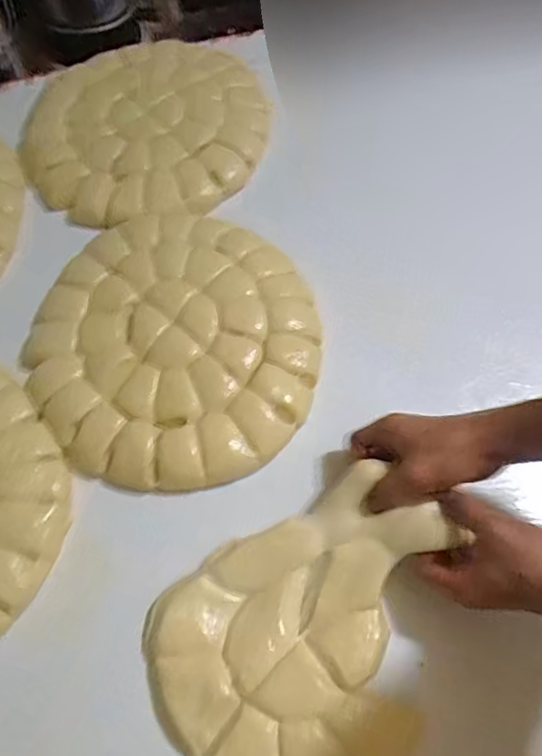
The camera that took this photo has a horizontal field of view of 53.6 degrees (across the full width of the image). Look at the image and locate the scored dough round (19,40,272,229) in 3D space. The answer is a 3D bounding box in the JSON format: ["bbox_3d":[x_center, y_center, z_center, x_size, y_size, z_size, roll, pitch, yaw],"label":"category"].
[{"bbox_3d":[-0.163,-0.335,0.705,0.336,0.047,0.307,-17,68,-4],"label":"scored dough round"}]

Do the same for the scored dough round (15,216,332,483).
[{"bbox_3d":[-0.106,-0.048,0.577,0.300,0.023,0.319,0,67,0],"label":"scored dough round"}]

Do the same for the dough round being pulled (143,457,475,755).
[{"bbox_3d":[0.038,0.221,0.456,0.278,0.056,0.206,-27,69,-12],"label":"dough round being pulled"}]

